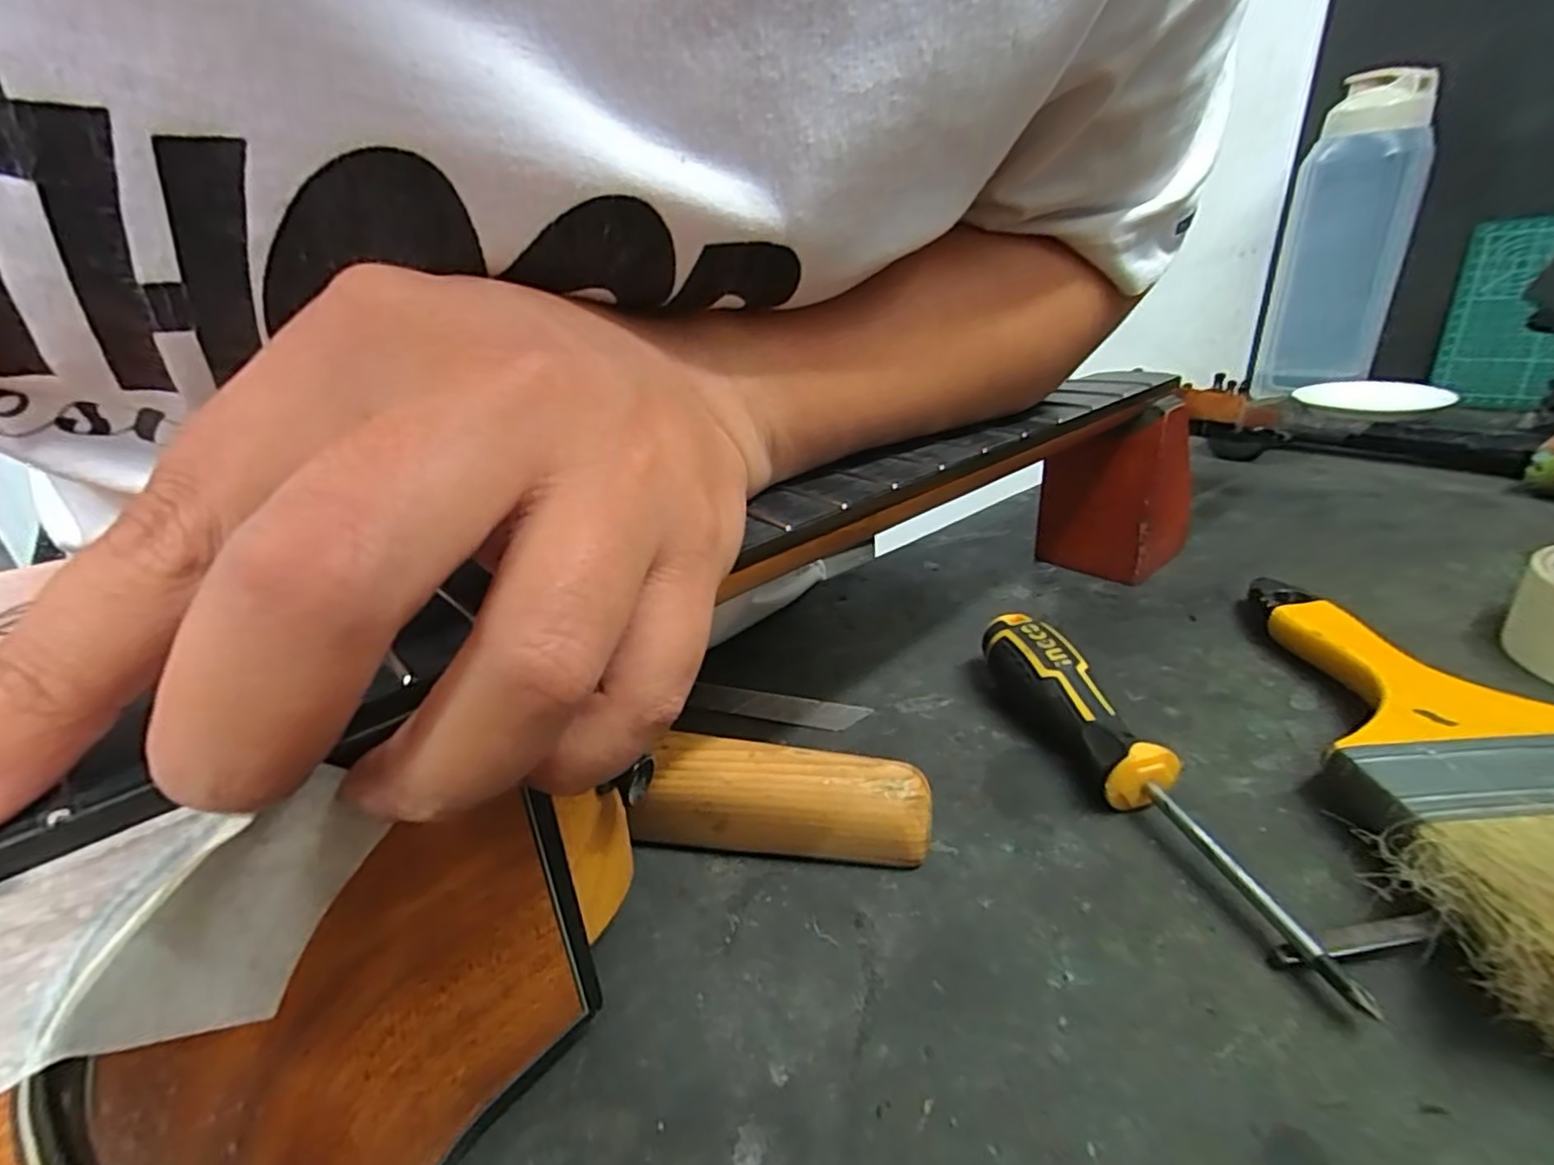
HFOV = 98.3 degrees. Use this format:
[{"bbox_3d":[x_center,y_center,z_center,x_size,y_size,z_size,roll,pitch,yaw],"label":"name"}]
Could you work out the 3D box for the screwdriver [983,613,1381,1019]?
[{"bbox_3d":[0.117,0.059,0.227,0.022,0.031,0.163,-10,26,-11],"label":"screwdriver"}]

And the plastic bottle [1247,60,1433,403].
[{"bbox_3d":[0.514,-0.311,0.612,0.094,0.251,0.070,16,33,36],"label":"plastic bottle"}]

